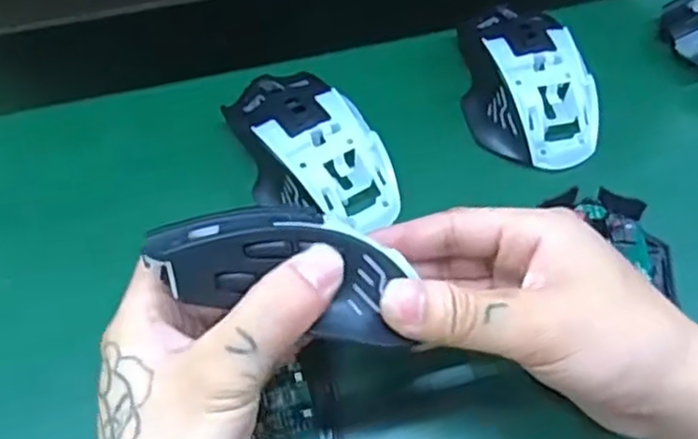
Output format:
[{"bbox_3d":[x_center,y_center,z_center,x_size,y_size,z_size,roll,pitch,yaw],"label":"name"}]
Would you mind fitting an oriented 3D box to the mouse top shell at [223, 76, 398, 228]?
[{"bbox_3d":[-0.021,-0.040,0.374,0.067,0.030,0.106,-26,65,-13],"label":"mouse top shell"}]

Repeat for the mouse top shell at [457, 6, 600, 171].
[{"bbox_3d":[0.100,-0.081,0.400,0.066,0.033,0.105,-13,63,-7],"label":"mouse top shell"}]

